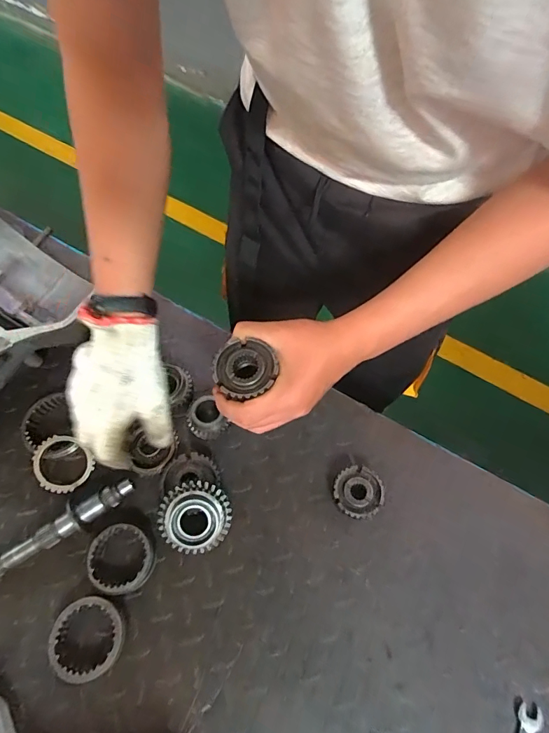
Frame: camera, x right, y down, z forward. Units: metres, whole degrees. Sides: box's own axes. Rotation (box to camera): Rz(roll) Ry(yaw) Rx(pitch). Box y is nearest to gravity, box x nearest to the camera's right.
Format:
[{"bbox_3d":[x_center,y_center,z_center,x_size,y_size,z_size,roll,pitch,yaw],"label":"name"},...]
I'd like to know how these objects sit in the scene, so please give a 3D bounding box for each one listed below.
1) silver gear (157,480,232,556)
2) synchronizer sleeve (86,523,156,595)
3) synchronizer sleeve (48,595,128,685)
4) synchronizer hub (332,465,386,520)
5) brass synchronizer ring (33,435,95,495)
[{"bbox_3d":[-0.086,0.166,0.450,0.076,0.032,0.076,2,76,-9],"label":"silver gear"},{"bbox_3d":[-0.168,0.209,0.446,0.069,0.021,0.067,0,63,0],"label":"synchronizer sleeve"},{"bbox_3d":[-0.187,0.274,0.411,0.069,0.023,0.072,11,64,6],"label":"synchronizer sleeve"},{"bbox_3d":[0.097,0.146,0.477,0.056,0.026,0.057,0,63,0],"label":"synchronizer hub"},{"bbox_3d":[-0.256,0.117,0.486,0.064,0.009,0.067,1,87,-11],"label":"brass synchronizer ring"}]

